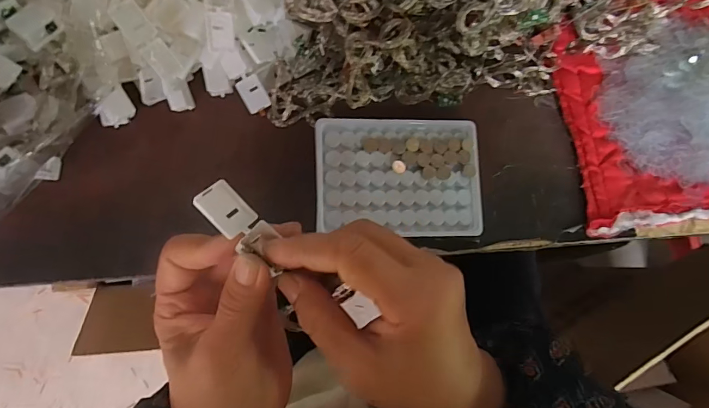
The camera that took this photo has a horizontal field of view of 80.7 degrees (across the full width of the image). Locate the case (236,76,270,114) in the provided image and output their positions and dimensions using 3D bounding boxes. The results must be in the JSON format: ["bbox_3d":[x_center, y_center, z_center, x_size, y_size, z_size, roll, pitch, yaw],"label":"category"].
[{"bbox_3d":[-0.081,-0.088,0.335,0.021,0.004,0.027,-28,103,17],"label":"case"}]

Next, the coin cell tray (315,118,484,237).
[{"bbox_3d":[0.035,-0.022,0.336,0.129,0.017,0.095,0,84,-5],"label":"coin cell tray"}]

